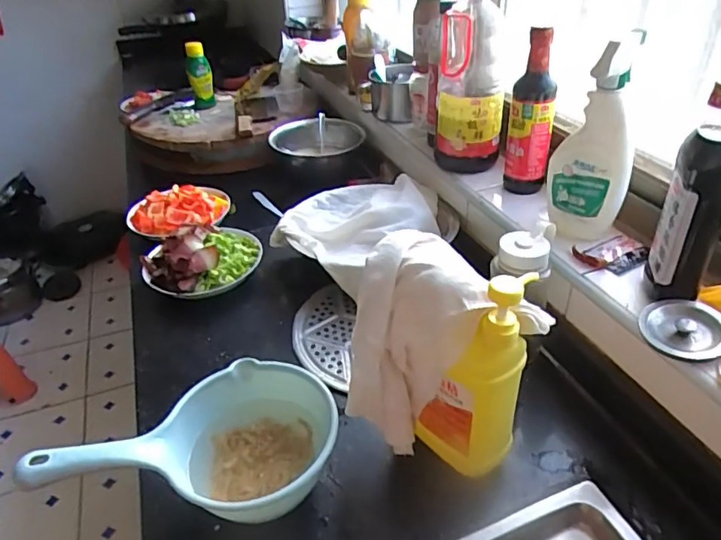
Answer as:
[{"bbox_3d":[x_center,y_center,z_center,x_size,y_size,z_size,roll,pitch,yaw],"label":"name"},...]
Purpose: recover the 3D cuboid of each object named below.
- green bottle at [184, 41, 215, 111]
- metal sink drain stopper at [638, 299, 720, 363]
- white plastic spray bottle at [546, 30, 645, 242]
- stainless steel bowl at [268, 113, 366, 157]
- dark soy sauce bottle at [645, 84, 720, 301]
[{"bbox_3d":[-0.410,-0.494,1.351,0.063,0.159,0.050,-14,36,-13],"label":"green bottle"},{"bbox_3d":[0.340,0.062,0.558,0.081,0.022,0.077,14,39,25],"label":"metal sink drain stopper"},{"bbox_3d":[0.291,-0.156,0.664,0.088,0.237,0.072,8,37,17],"label":"white plastic spray bottle"},{"bbox_3d":[-0.094,-0.294,1.197,0.203,0.053,0.175,-4,35,1],"label":"stainless steel bowl"},{"bbox_3d":[0.346,-0.069,0.548,0.053,0.239,0.055,14,39,25],"label":"dark soy sauce bottle"}]

